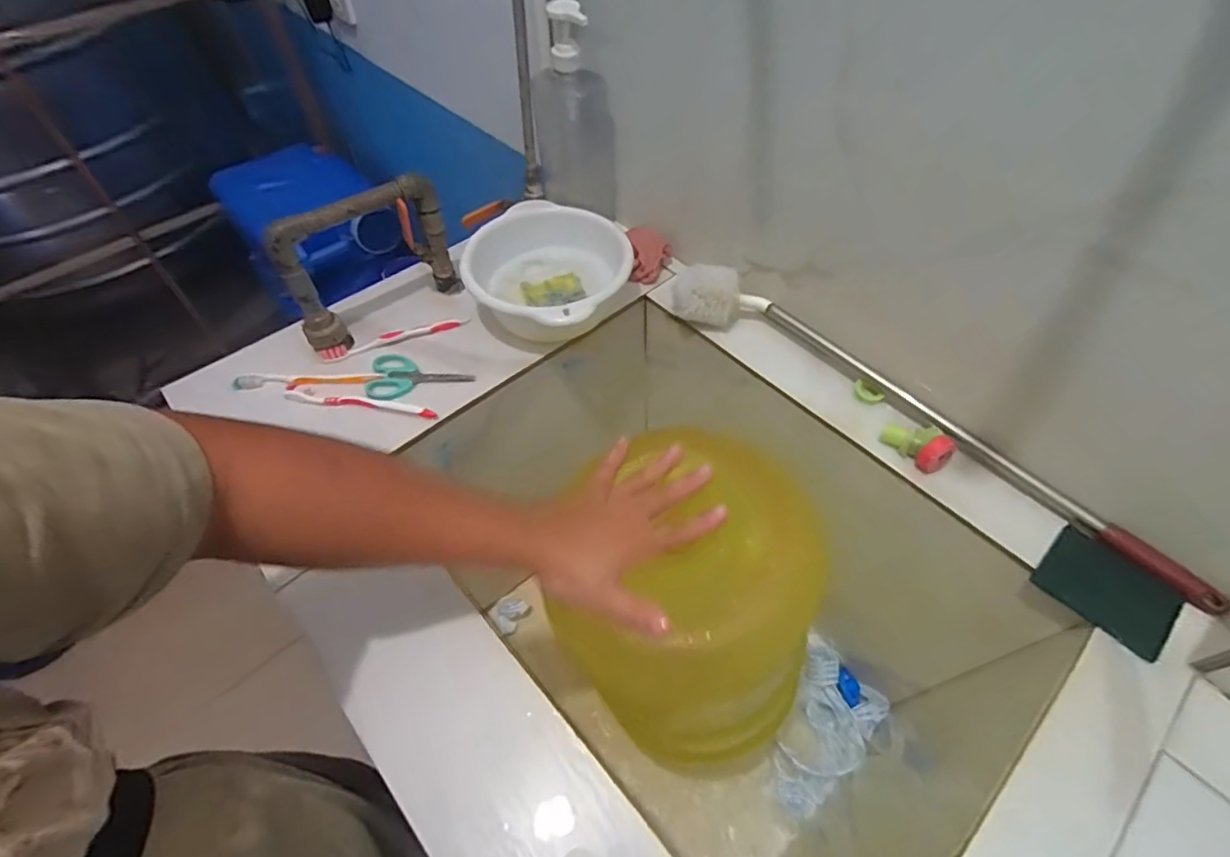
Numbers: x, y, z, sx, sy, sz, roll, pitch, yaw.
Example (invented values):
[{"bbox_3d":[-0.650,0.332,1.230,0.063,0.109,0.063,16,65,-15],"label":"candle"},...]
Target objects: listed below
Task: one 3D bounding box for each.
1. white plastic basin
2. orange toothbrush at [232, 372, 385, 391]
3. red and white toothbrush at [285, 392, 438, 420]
[{"bbox_3d":[-0.082,-0.186,0.720,0.194,0.078,0.212,-1,54,1],"label":"white plastic basin"},{"bbox_3d":[-0.359,-0.057,0.674,0.172,0.013,0.022,-5,54,-2],"label":"orange toothbrush"},{"bbox_3d":[-0.290,-0.030,0.657,0.179,0.008,0.016,7,54,7],"label":"red and white toothbrush"}]

